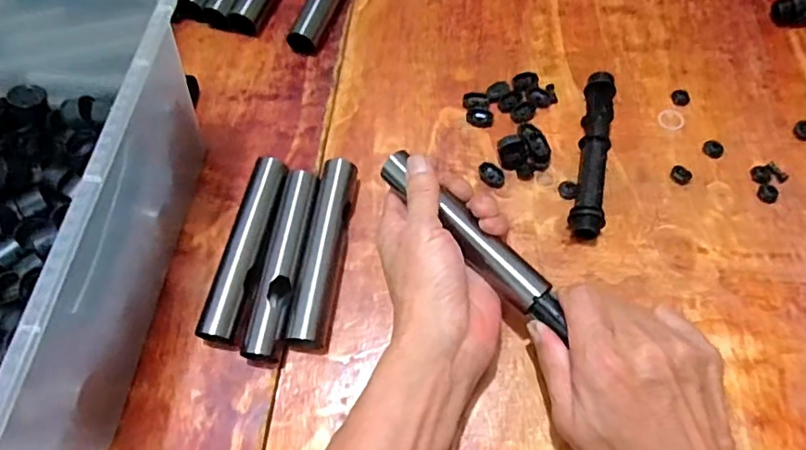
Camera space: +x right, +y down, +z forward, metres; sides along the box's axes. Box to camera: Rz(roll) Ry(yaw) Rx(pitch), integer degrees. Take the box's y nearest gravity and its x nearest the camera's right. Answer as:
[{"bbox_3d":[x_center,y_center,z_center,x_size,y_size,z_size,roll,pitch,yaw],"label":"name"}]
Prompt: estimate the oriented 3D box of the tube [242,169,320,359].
[{"bbox_3d":[-0.085,0.026,0.397,0.025,0.024,0.142,7,63,6],"label":"tube"}]

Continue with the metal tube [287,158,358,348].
[{"bbox_3d":[-0.058,0.019,0.398,0.025,0.022,0.141,7,63,6],"label":"metal tube"}]

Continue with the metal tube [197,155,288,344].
[{"bbox_3d":[-0.112,0.016,0.401,0.027,0.023,0.140,8,63,6],"label":"metal tube"}]

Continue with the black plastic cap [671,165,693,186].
[{"bbox_3d":[0.214,-0.039,0.420,0.015,0.004,0.015,-1,63,2],"label":"black plastic cap"}]

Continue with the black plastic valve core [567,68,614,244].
[{"bbox_3d":[0.147,-0.057,0.424,0.022,0.025,0.149,12,64,8],"label":"black plastic valve core"}]

